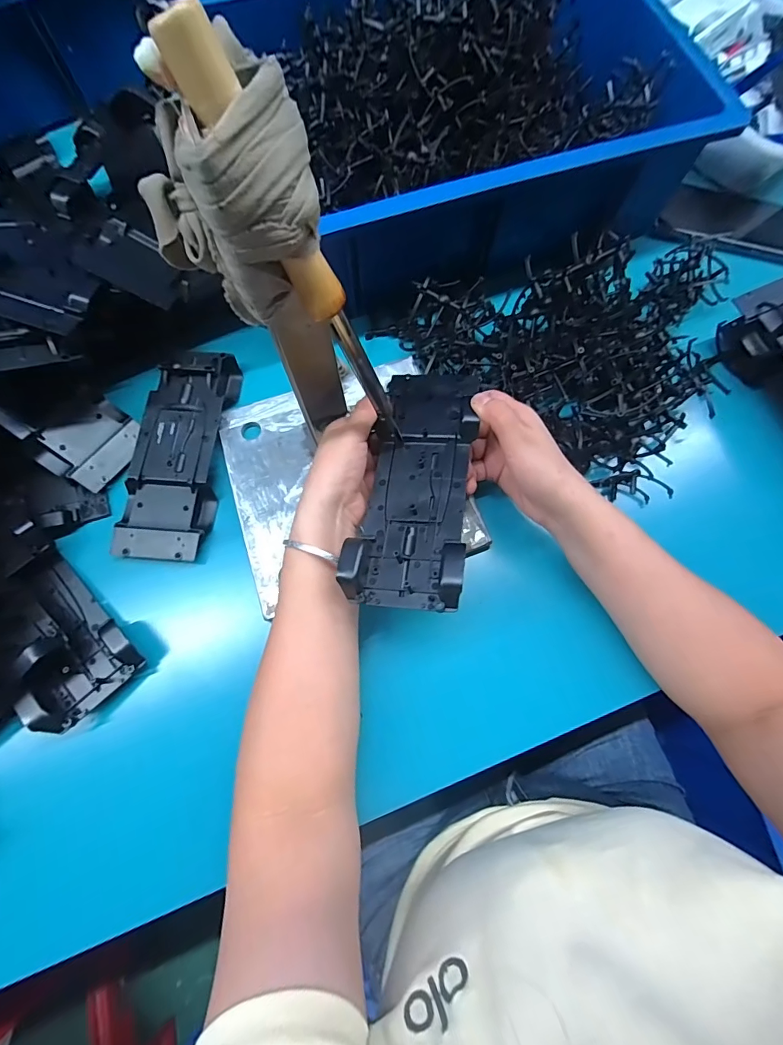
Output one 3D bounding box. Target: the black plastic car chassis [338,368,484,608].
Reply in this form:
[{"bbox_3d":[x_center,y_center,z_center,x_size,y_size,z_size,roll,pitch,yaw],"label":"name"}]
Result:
[{"bbox_3d":[0.019,-0.036,0.307,0.070,0.035,0.189,10,64,2],"label":"black plastic car chassis"}]

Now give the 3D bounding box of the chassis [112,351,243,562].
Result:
[{"bbox_3d":[-0.188,-0.064,0.381,0.072,0.022,0.191,5,74,1],"label":"chassis"}]

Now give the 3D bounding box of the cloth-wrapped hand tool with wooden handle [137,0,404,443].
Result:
[{"bbox_3d":[-0.047,-0.119,0.232,0.059,0.208,0.060,-10,60,18],"label":"cloth-wrapped hand tool with wooden handle"}]

